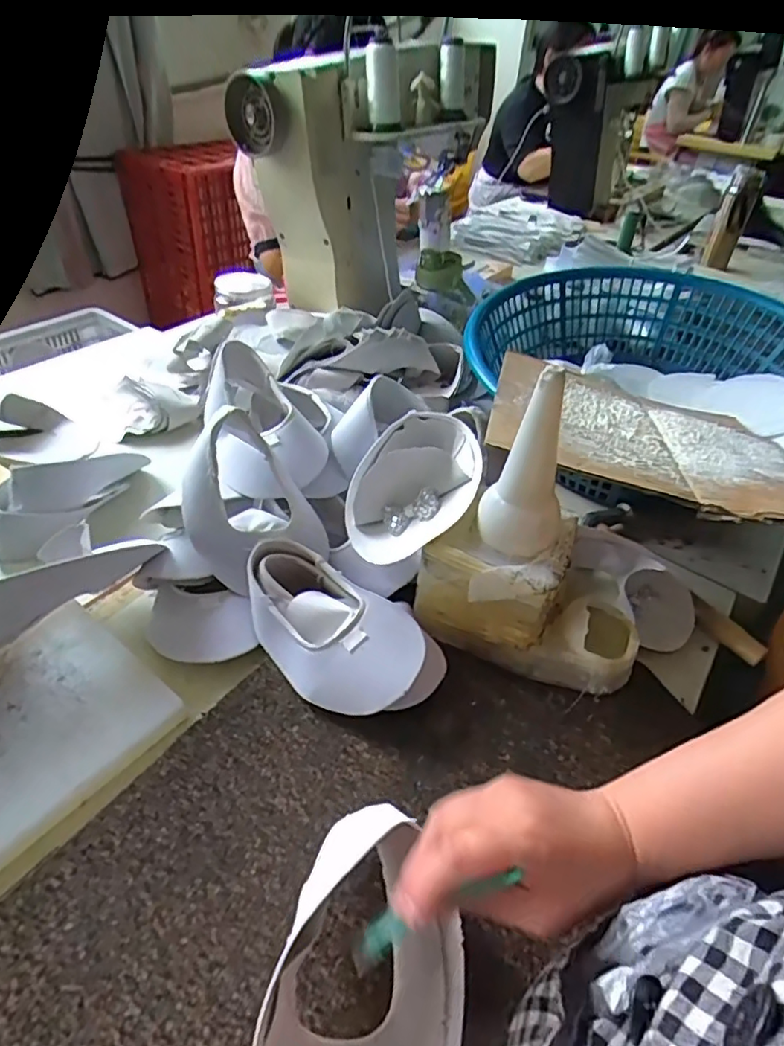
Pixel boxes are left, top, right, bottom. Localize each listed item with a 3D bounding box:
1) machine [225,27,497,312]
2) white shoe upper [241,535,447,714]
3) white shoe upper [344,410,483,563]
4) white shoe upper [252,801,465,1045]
[{"bbox_3d":[0.003,-0.662,1.123,0.241,0.376,0.570,27,46,23],"label":"machine"},{"bbox_3d":[-0.049,0.098,0.532,0.197,0.066,0.116,23,46,17],"label":"white shoe upper"},{"bbox_3d":[0.019,-0.037,0.565,0.118,0.075,0.153,7,41,3],"label":"white shoe upper"},{"bbox_3d":[-0.009,0.259,0.347,0.109,0.071,0.161,11,43,5],"label":"white shoe upper"}]

